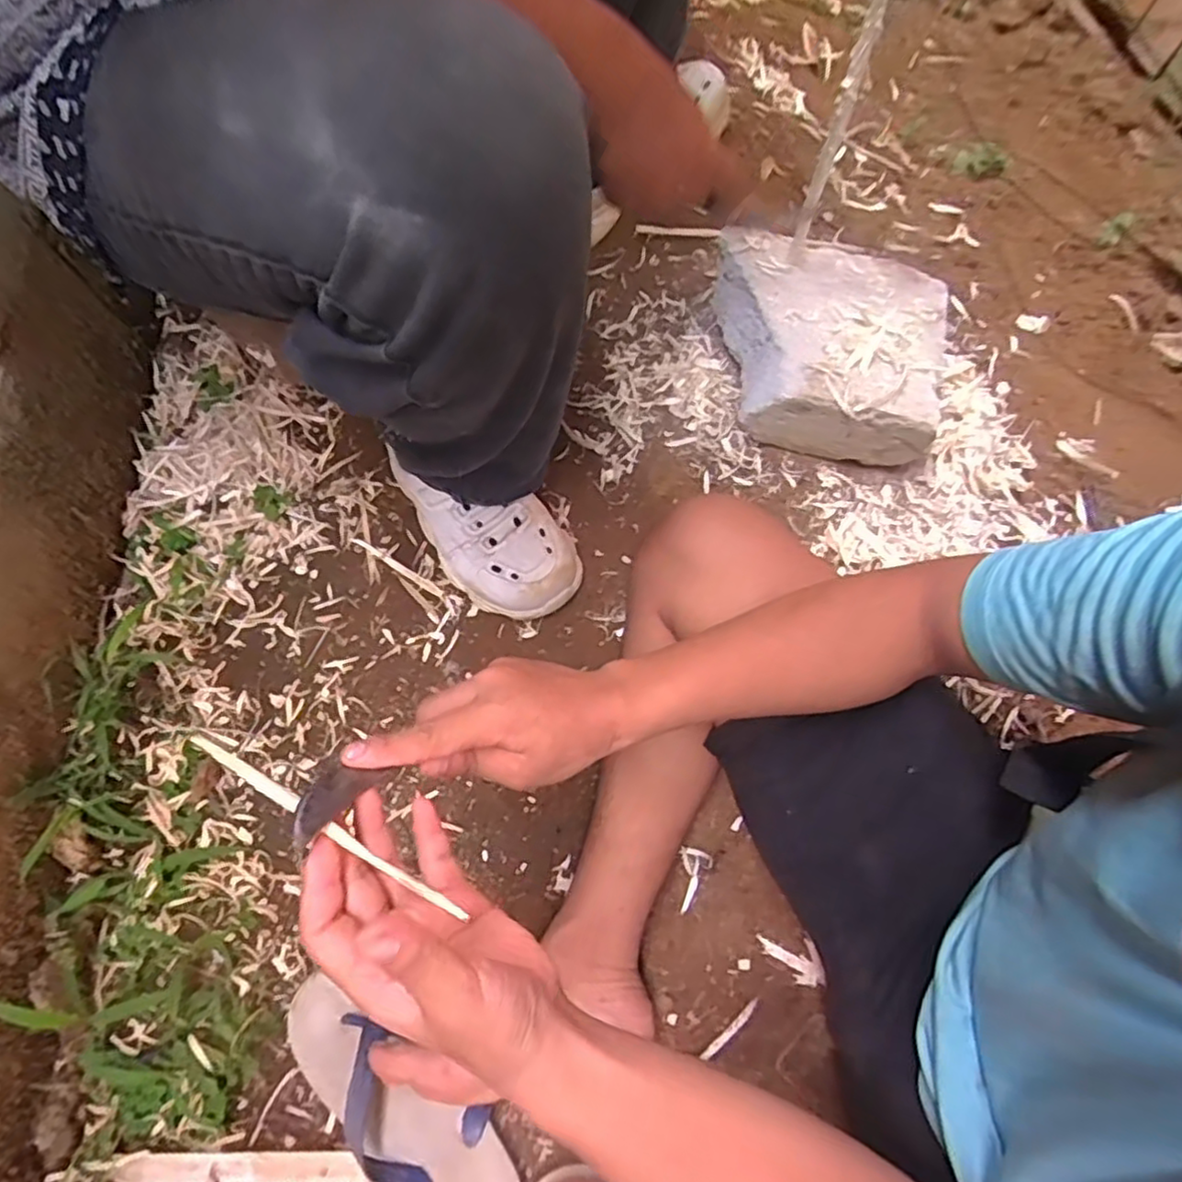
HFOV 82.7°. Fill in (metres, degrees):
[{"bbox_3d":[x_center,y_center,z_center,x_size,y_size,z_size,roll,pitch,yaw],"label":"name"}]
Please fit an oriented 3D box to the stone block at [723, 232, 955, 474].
[{"bbox_3d":[0.219,-0.231,0.628,0.206,0.071,0.213,10,66,2],"label":"stone block"}]

